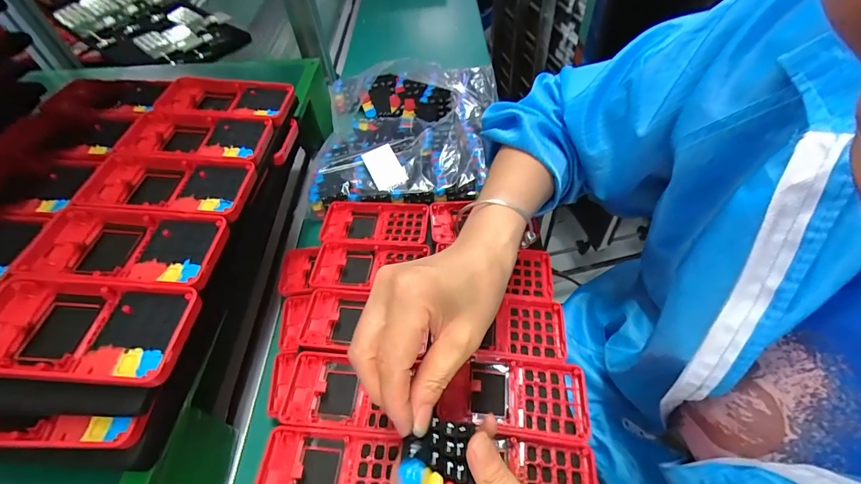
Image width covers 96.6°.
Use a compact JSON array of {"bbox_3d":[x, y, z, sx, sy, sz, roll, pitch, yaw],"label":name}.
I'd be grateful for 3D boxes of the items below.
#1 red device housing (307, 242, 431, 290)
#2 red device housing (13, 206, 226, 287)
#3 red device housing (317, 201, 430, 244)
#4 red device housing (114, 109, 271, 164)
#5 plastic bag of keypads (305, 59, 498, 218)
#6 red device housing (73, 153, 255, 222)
[{"bbox_3d":[-0.068,0.027,0.412,0.119,0.012,0.062,3,52,6],"label":"red device housing"},{"bbox_3d":[-0.216,0.003,0.274,0.123,0.016,0.065,0,52,4],"label":"red device housing"},{"bbox_3d":[-0.066,-0.023,0.451,0.122,0.009,0.064,2,52,6],"label":"red device housing"},{"bbox_3d":[-0.214,-0.095,0.351,0.125,0.016,0.062,1,52,5],"label":"red device housing"},{"bbox_3d":[-0.033,-0.176,0.592,0.274,0.045,0.346,-2,51,3],"label":"plastic bag of keypads"},{"bbox_3d":[-0.216,-0.046,0.314,0.133,0.015,0.066,2,52,5],"label":"red device housing"}]

